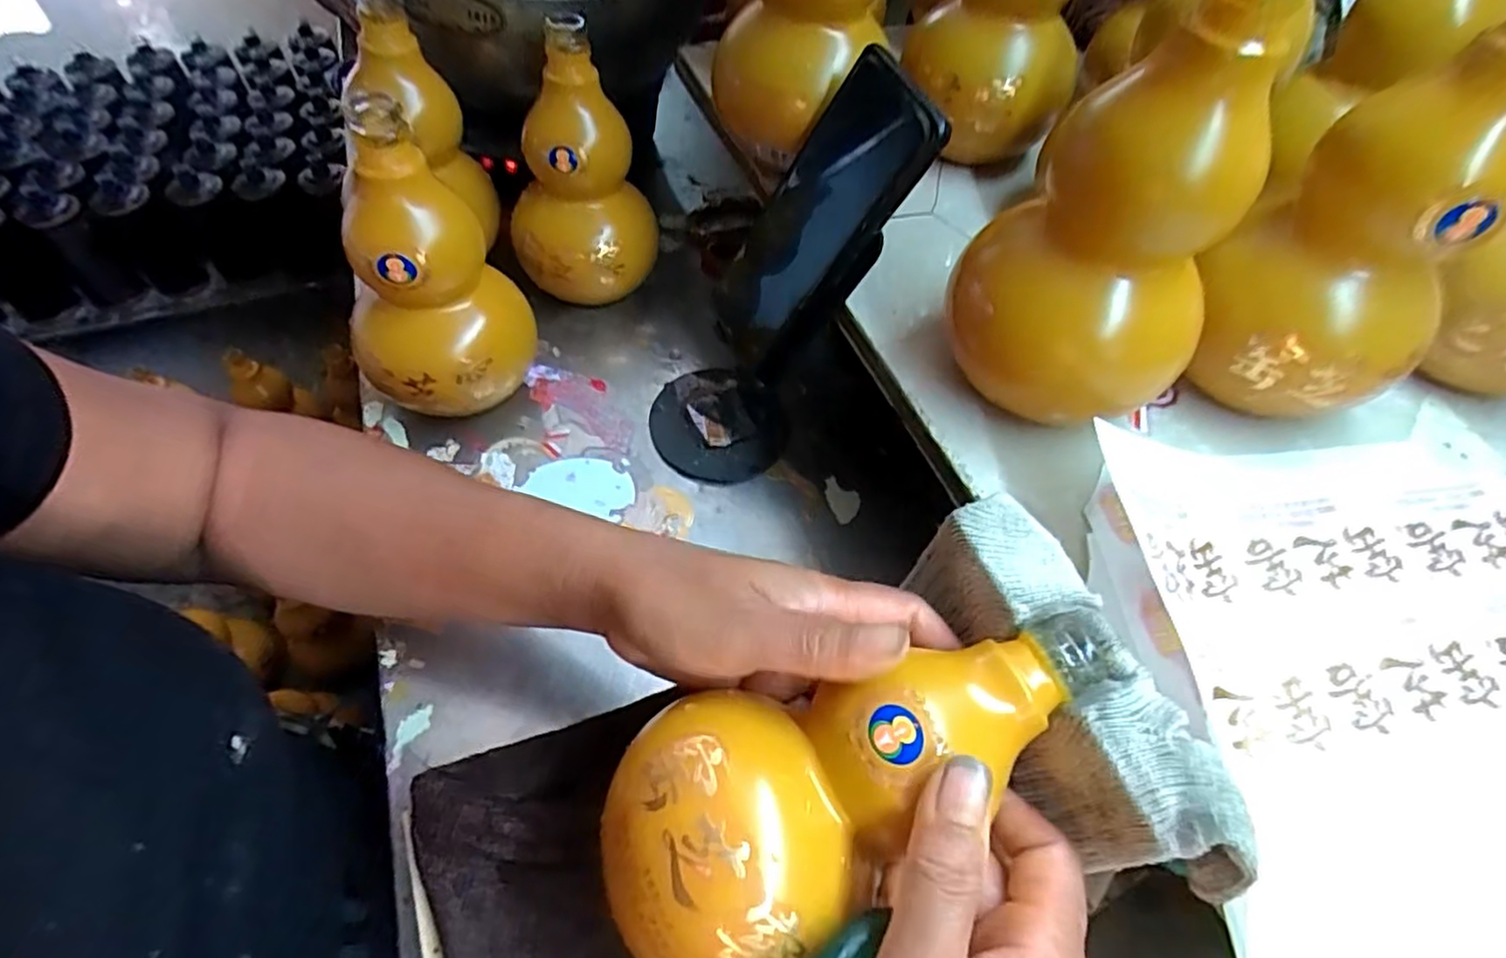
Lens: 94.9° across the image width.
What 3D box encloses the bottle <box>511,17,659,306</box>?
[{"bbox_3d":[-0.118,-0.193,0.454,0.090,0.168,0.074,16,57,7],"label":"bottle"}]

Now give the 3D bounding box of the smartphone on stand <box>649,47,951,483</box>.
[{"bbox_3d":[0.005,-0.102,0.381,0.129,0.208,0.086,-20,59,-16],"label":"smartphone on stand"}]

